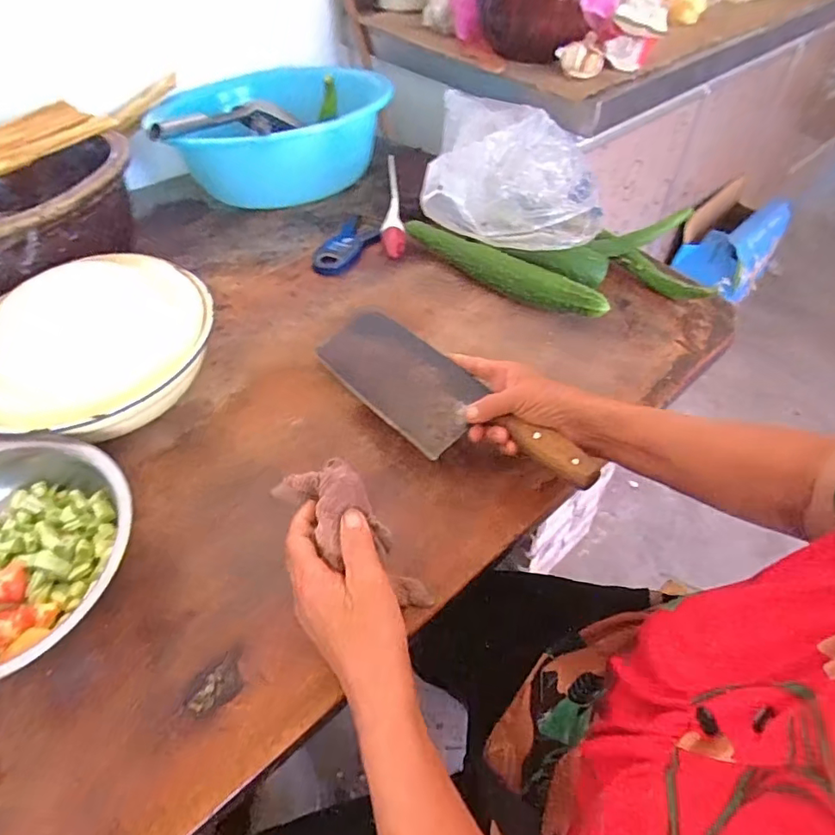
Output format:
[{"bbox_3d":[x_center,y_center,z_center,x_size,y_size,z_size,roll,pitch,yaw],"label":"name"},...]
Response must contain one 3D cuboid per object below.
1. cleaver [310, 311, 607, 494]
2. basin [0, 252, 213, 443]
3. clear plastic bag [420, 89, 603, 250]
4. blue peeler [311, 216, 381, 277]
[{"bbox_3d":[0.013,-0.022,0.524,0.341,0.029,0.096,33,56,32],"label":"cleaver"},{"bbox_3d":[-0.342,-0.066,0.555,0.218,0.090,0.234,0,50,1],"label":"basin"},{"bbox_3d":[0.142,-0.351,0.750,0.238,0.087,0.300,7,51,7],"label":"clear plastic bag"},{"bbox_3d":[-0.104,-0.244,0.767,0.051,0.029,0.131,22,54,18],"label":"blue peeler"}]

